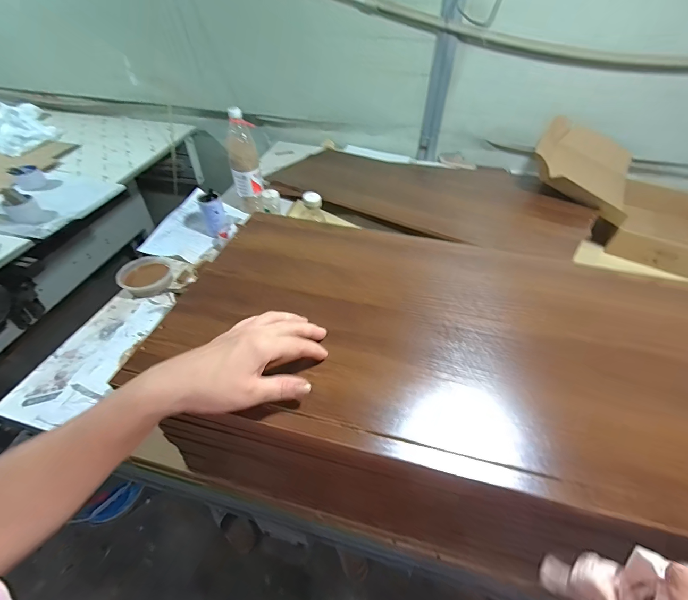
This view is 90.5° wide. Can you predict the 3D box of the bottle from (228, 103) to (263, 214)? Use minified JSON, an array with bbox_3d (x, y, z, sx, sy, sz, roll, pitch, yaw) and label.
[{"bbox_3d":[-0.305,-0.413,1.052,0.089,0.291,0.071,-1,46,-3],"label":"bottle"}]

